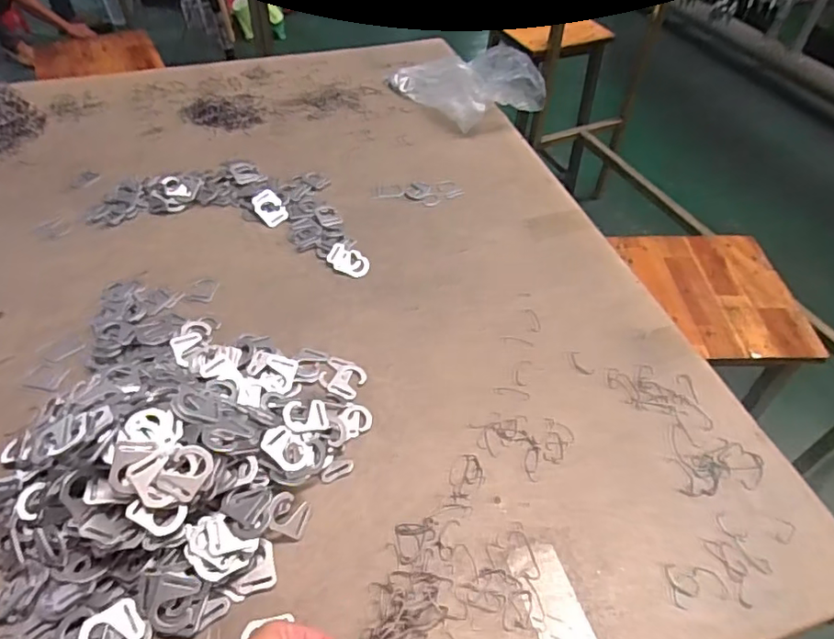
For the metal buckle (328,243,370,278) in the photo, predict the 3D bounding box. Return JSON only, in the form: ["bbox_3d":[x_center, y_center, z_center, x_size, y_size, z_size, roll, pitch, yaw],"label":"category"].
[{"bbox_3d":[-0.094,-0.080,0.768,0.062,0.011,0.040,23,51,16],"label":"metal buckle"}]

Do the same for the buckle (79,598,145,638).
[{"bbox_3d":[-0.250,0.254,0.454,0.047,0.005,0.035,-26,68,-33],"label":"buckle"}]

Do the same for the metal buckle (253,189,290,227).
[{"bbox_3d":[-0.220,-0.167,0.826,0.041,0.006,0.068,-31,74,-20],"label":"metal buckle"}]

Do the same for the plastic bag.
[{"bbox_3d":[0.083,-0.445,1.031,0.243,0.104,0.214,-6,49,-9],"label":"plastic bag"}]

